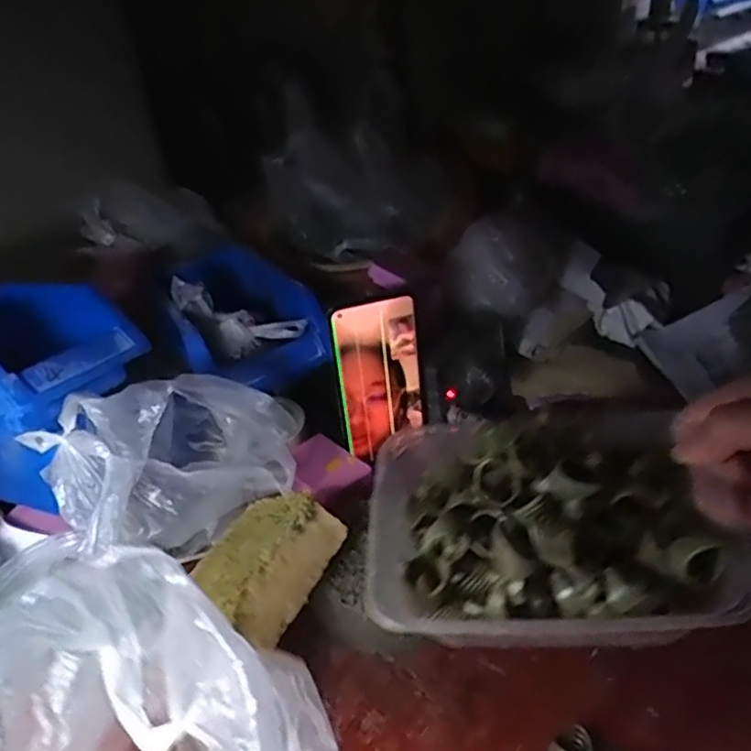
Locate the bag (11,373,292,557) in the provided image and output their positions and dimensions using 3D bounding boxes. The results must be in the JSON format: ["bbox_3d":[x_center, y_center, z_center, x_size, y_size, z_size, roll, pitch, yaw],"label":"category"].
[{"bbox_3d":[-0.149,0.054,0.483,0.110,0.122,0.161,26,44,38],"label":"bag"}]

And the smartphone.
[{"bbox_3d":[0.004,0.004,0.565,0.077,0.145,0.006,-14,31,-12],"label":"smartphone"}]

